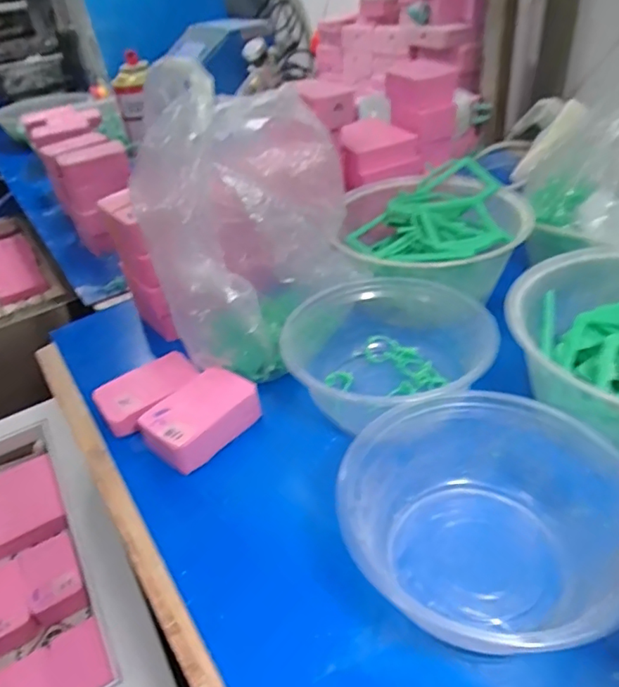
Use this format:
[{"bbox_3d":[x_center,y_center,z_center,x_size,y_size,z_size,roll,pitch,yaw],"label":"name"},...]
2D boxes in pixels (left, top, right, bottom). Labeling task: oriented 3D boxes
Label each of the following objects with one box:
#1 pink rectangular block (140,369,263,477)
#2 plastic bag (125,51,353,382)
[{"bbox_3d":[-0.075,0.051,0.370,0.077,0.028,0.050,-35,46,-31],"label":"pink rectangular block"},{"bbox_3d":[-0.037,-0.078,0.364,0.124,0.180,0.111,-4,38,3],"label":"plastic bag"}]

